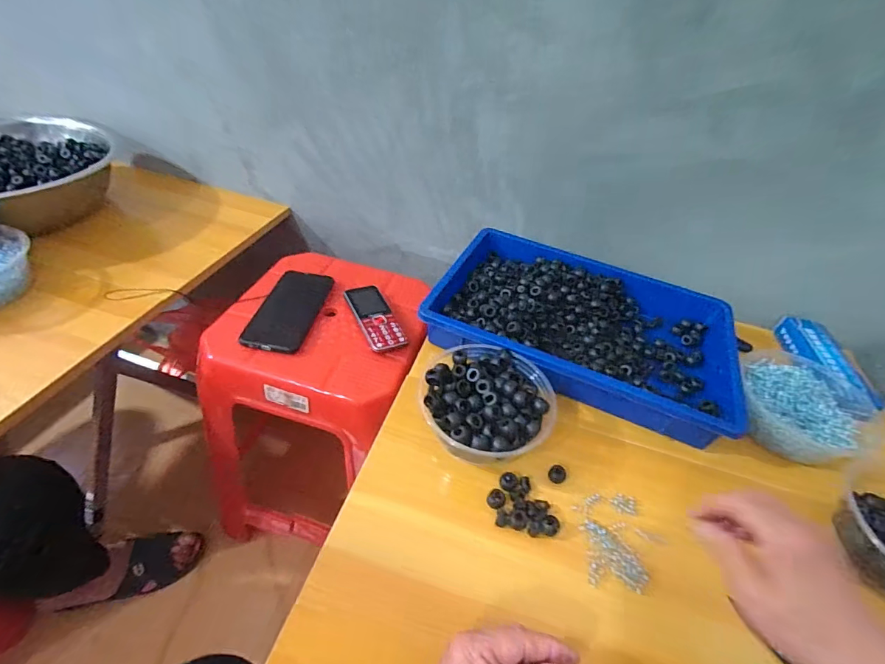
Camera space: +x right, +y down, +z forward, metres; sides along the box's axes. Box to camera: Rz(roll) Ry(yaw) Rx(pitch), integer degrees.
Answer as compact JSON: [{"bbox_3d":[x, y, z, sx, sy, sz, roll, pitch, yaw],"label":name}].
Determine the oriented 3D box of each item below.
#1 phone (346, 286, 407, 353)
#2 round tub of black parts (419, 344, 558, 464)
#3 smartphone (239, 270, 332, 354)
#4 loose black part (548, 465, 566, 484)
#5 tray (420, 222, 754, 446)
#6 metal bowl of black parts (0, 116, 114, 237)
[{"bbox_3d":[-0.094,-0.019,0.592,0.050,0.014,0.126,-15,48,-24],"label":"phone"},{"bbox_3d":[0.042,0.073,0.431,0.127,0.054,0.124,5,43,-5],"label":"round tub of black parts"},{"bbox_3d":[-0.211,-0.033,0.589,0.079,0.009,0.155,10,43,1],"label":"smartphone"},{"bbox_3d":[0.114,0.141,0.418,0.017,0.013,0.014,30,47,21],"label":"loose black part"},{"bbox_3d":[0.177,-0.011,0.545,0.365,0.054,0.264,23,45,15],"label":"tray"},{"bbox_3d":[-0.642,-0.228,0.619,0.275,0.120,0.268,5,43,-5],"label":"metal bowl of black parts"}]

